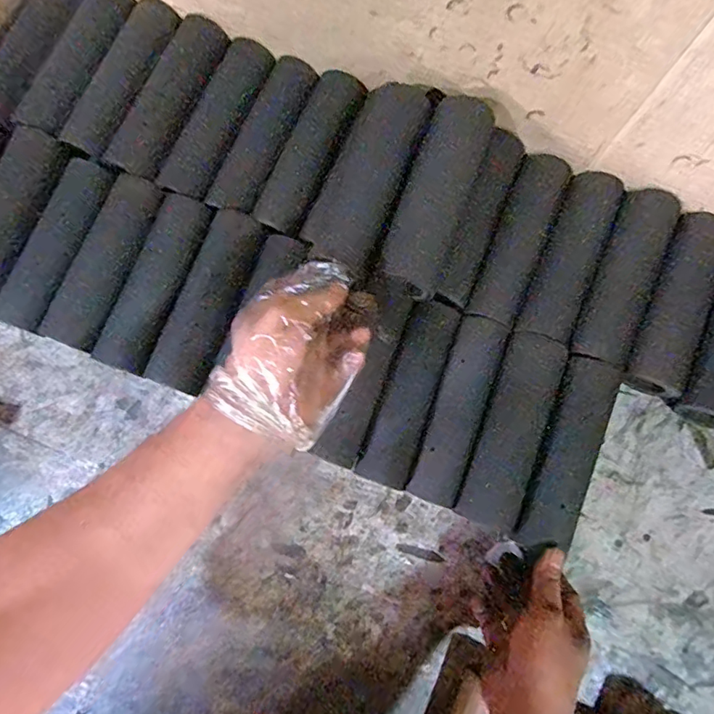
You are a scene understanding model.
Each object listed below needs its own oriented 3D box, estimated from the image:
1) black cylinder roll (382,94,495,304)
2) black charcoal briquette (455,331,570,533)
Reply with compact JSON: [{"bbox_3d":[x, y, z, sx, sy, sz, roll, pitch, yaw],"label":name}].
[{"bbox_3d":[0.073,-0.148,0.481,0.058,0.053,0.181,20,77,3],"label":"black cylinder roll"},{"bbox_3d":[0.145,0.069,0.497,0.055,0.051,0.179,20,77,3],"label":"black charcoal briquette"}]

